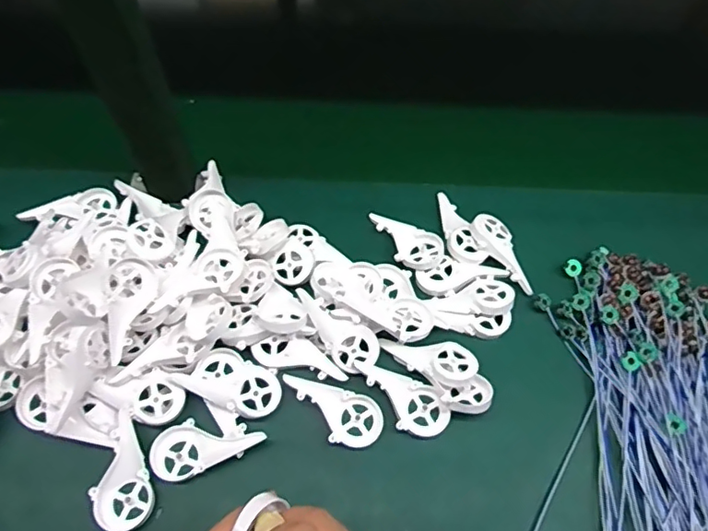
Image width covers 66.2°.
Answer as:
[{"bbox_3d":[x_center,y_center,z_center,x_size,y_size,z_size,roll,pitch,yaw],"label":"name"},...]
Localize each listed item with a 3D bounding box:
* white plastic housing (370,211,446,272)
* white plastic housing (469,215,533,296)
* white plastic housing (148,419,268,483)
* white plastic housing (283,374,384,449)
[{"bbox_3d":[0.051,-0.023,0.568,0.087,0.009,0.047,23,62,12],"label":"white plastic housing"},{"bbox_3d":[0.151,-0.011,0.560,0.039,0.018,0.092,-14,61,-8],"label":"white plastic housing"},{"bbox_3d":[-0.126,0.149,0.461,0.091,0.014,0.044,-19,62,-11],"label":"white plastic housing"},{"bbox_3d":[-0.020,0.130,0.477,0.091,0.012,0.046,12,61,6],"label":"white plastic housing"}]

